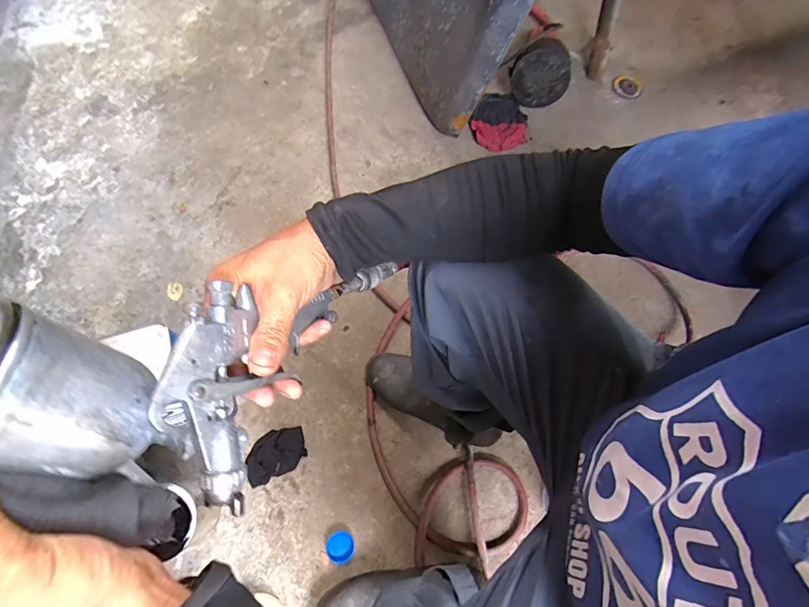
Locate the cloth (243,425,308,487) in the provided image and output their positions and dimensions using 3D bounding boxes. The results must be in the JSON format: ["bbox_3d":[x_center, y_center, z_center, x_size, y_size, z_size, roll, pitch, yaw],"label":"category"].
[{"bbox_3d":[-0.229,0.266,0.734,0.104,0.030,0.075,-24,71,-12],"label":"cloth"}]

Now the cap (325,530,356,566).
[{"bbox_3d":[-0.107,0.410,0.695,0.049,0.012,0.046,1,67,-3],"label":"cap"}]

